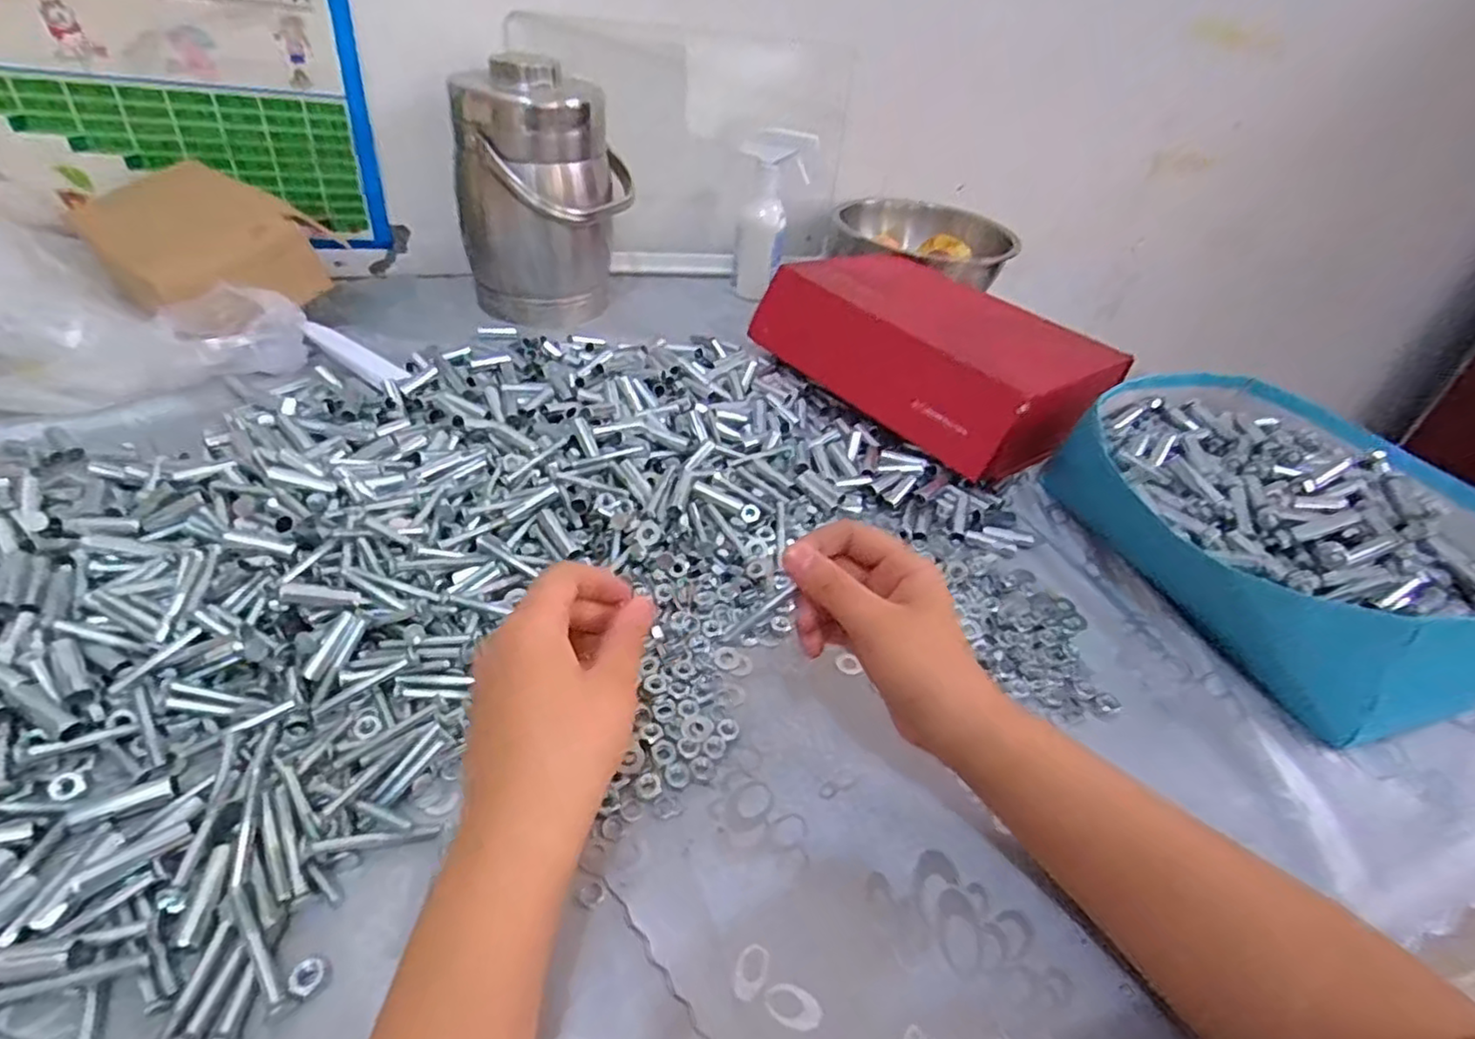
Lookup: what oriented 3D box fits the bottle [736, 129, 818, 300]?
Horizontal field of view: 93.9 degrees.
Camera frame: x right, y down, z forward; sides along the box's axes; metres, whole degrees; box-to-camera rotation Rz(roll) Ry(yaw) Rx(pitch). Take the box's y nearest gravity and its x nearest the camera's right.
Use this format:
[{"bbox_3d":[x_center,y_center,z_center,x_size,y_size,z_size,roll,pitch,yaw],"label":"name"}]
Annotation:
[{"bbox_3d":[0.040,-0.366,0.829,0.081,0.179,0.053,9,40,2],"label":"bottle"}]

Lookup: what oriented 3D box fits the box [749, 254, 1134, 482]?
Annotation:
[{"bbox_3d":[0.184,-0.159,0.666,0.173,0.098,0.301,-24,49,-32],"label":"box"}]

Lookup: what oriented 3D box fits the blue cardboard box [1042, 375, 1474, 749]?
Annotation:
[{"bbox_3d":[0.406,0.004,0.512,0.266,0.087,0.282,-11,43,-21],"label":"blue cardboard box"}]

